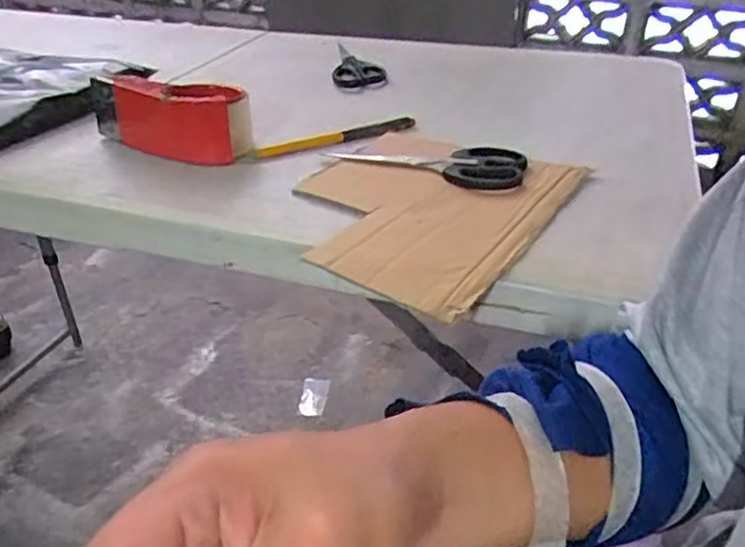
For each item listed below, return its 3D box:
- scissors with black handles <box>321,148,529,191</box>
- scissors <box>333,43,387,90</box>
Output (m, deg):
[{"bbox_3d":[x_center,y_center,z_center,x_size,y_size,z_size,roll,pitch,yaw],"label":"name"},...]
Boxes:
[{"bbox_3d":[0.046,-0.103,0.563,0.175,0.016,0.065,18,38,25],"label":"scissors with black handles"},{"bbox_3d":[-0.020,-0.277,0.846,0.065,0.014,0.178,-2,33,-3],"label":"scissors"}]

